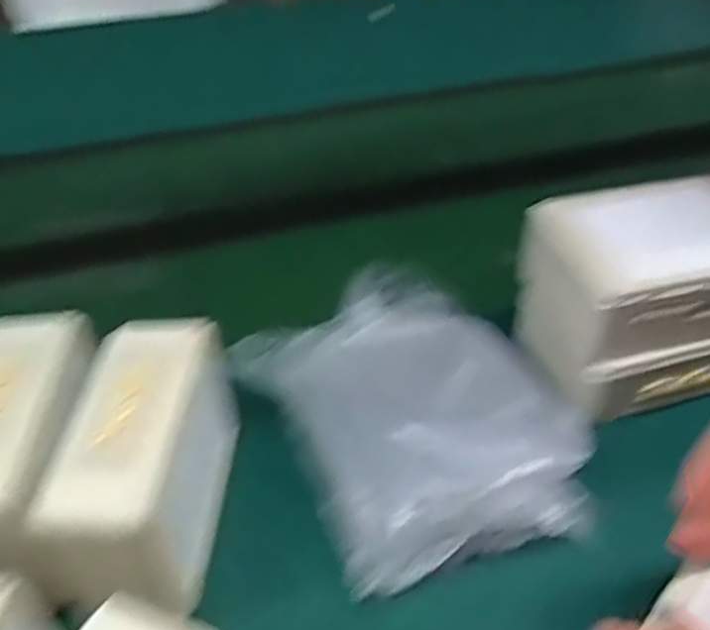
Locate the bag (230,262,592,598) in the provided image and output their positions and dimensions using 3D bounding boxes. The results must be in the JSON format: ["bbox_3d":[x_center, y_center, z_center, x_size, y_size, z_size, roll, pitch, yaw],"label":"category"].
[{"bbox_3d":[0.038,0.057,0.469,0.168,0.058,0.214,-19,44,-19],"label":"bag"}]

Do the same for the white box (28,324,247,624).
[{"bbox_3d":[-0.111,0.081,0.407,0.064,0.098,0.150,1,41,4],"label":"white box"}]

